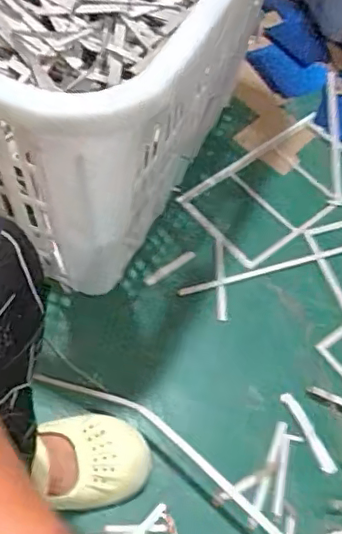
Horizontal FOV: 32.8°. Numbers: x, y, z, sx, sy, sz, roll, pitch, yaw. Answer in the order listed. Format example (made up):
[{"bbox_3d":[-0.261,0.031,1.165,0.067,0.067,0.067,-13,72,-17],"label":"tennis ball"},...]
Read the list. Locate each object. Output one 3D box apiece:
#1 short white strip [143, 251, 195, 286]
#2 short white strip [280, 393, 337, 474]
[{"bbox_3d":[-0.002,0.000,0.824,0.083,0.004,0.014,-30,64,-19],"label":"short white strip"},{"bbox_3d":[0.170,0.205,0.721,0.018,0.004,0.107,-21,62,-15],"label":"short white strip"}]

